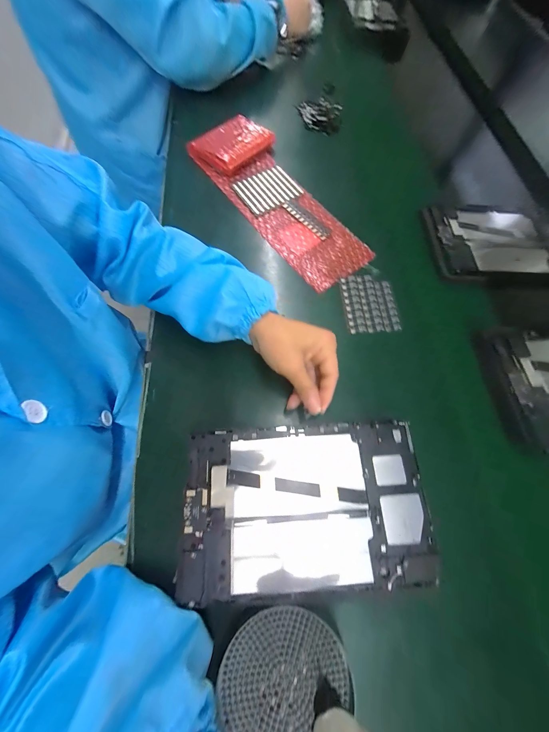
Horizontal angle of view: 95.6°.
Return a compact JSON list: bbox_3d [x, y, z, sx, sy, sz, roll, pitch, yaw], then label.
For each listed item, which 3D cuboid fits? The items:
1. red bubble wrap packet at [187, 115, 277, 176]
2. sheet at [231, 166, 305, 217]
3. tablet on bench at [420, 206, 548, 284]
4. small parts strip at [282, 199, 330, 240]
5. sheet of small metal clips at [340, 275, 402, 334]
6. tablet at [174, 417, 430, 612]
[{"bbox_3d":[-0.077,-0.412,0.462,0.102,0.033,0.128,36,72,10],"label":"red bubble wrap packet"},{"bbox_3d":[-0.013,-0.310,0.436,0.103,0.008,0.092,-36,75,-14],"label":"sheet"},{"bbox_3d":[0.382,-0.213,0.421,0.244,0.018,0.151,-6,69,-7],"label":"tablet on bench"},{"bbox_3d":[0.057,-0.245,0.413,0.029,0.004,0.101,-36,75,-14],"label":"small parts strip"},{"bbox_3d":[0.136,-0.090,0.356,0.071,0.009,0.090,-4,70,-4],"label":"sheet of small metal clips"},{"bbox_3d":[0.030,0.139,0.248,0.234,0.007,0.147,-3,71,-2],"label":"tablet"}]

